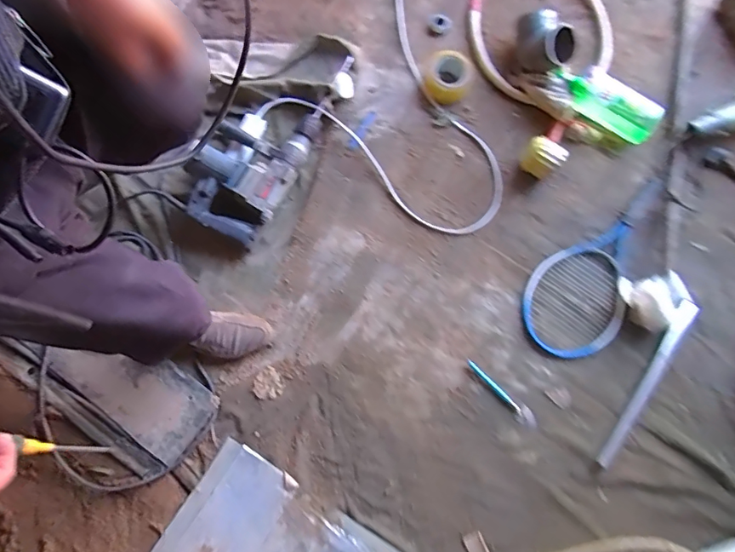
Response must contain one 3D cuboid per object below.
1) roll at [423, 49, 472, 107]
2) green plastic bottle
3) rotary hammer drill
[{"bbox_3d":[0.201,-0.500,1.217,0.107,0.045,0.131,13,76,3],"label":"roll"},{"bbox_3d":[0.589,-0.431,1.187,0.257,0.074,0.075,34,78,8],"label":"green plastic bottle"},{"bbox_3d":[-0.233,-0.343,1.150,0.217,0.091,0.547,28,77,6],"label":"rotary hammer drill"}]

